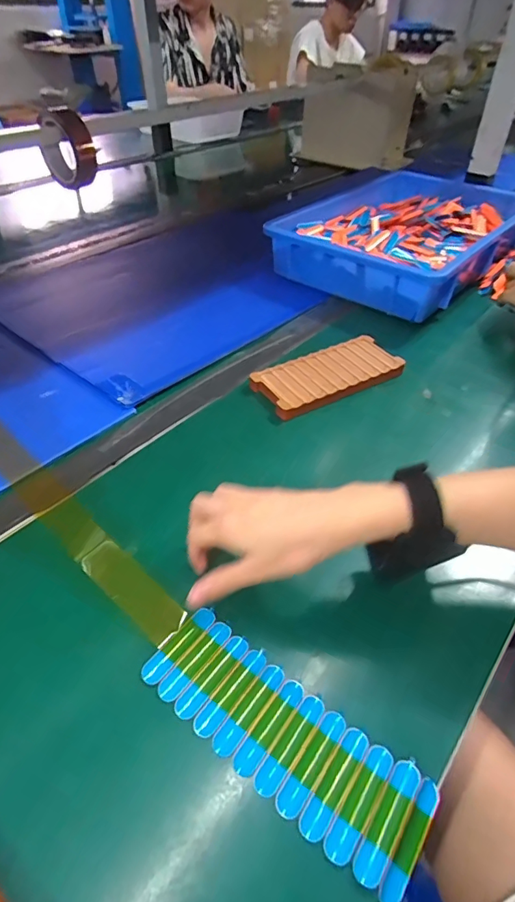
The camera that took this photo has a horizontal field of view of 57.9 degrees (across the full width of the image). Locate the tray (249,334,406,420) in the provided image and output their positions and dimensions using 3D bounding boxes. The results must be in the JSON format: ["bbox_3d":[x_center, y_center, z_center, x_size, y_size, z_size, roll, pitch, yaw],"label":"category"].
[{"bbox_3d":[0.084,-0.087,0.544,0.170,0.019,0.078,-23,49,-22],"label":"tray"}]

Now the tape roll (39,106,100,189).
[{"bbox_3d":[-0.279,-0.449,0.694,0.082,0.099,0.028,22,48,21],"label":"tape roll"}]

